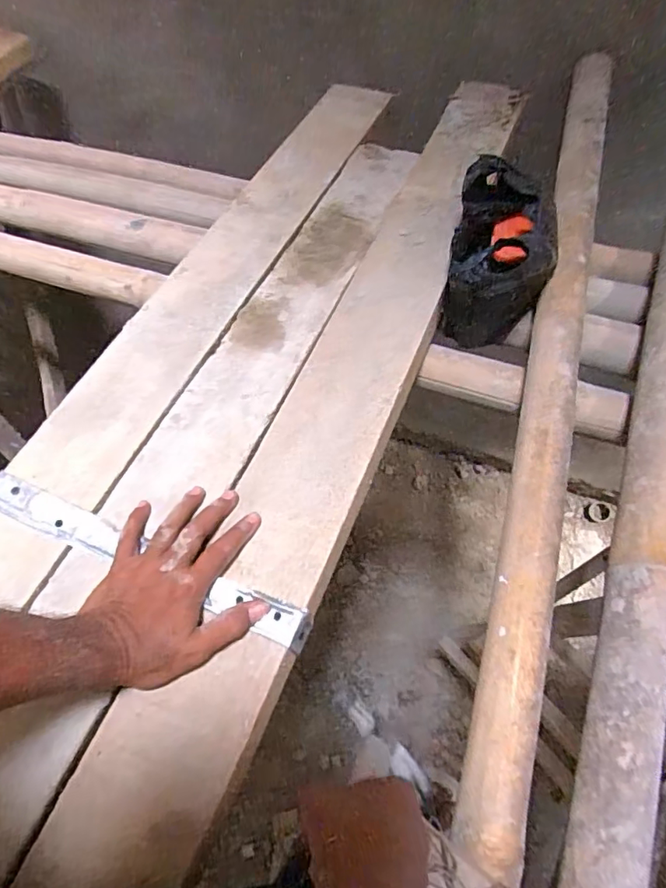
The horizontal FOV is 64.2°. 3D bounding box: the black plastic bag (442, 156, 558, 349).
[{"bbox_3d":[0.214,-0.236,0.680,0.122,0.162,0.180,11,65,10],"label":"black plastic bag"}]

